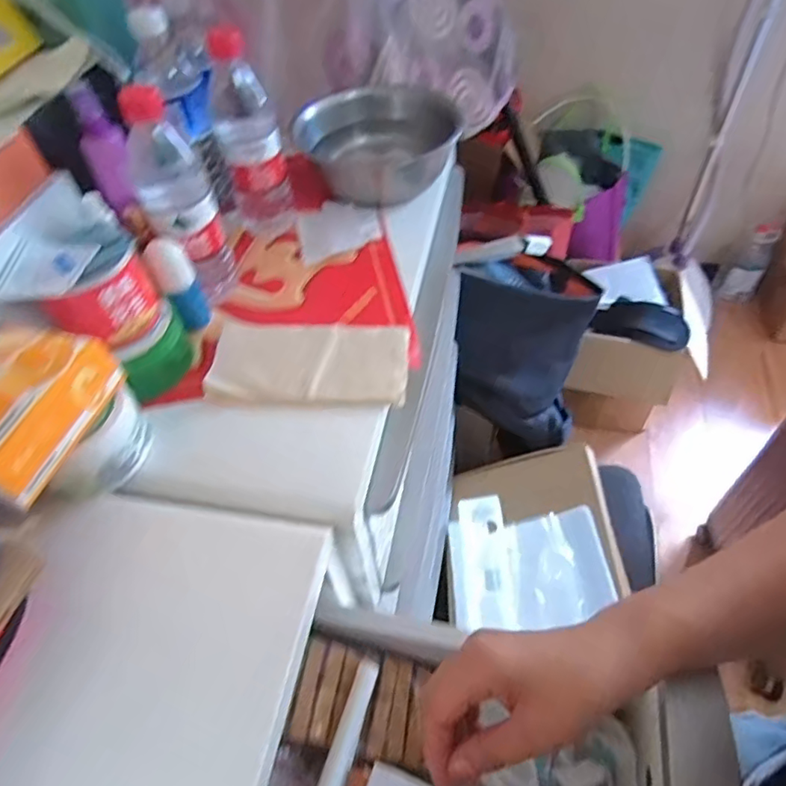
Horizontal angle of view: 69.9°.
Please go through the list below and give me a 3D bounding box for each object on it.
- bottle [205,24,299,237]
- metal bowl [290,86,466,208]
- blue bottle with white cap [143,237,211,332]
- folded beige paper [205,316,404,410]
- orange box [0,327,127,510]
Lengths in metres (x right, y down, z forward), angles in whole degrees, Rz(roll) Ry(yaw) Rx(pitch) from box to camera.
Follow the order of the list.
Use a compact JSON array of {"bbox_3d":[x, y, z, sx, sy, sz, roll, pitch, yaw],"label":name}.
[{"bbox_3d":[-0.153,-0.268,0.598,0.067,0.205,0.054,-14,51,-7],"label":"bottle"},{"bbox_3d":[-0.015,-0.323,0.711,0.189,0.073,0.189,-2,51,3],"label":"metal bowl"},{"bbox_3d":[-0.201,-0.100,0.535,0.033,0.091,0.031,-22,53,-13],"label":"blue bottle with white cap"},{"bbox_3d":[-0.078,-0.032,0.523,0.177,0.017,0.096,1,51,6],"label":"folded beige paper"},{"bbox_3d":[-0.263,0.010,0.394,0.091,0.049,0.122,13,54,15],"label":"orange box"}]

